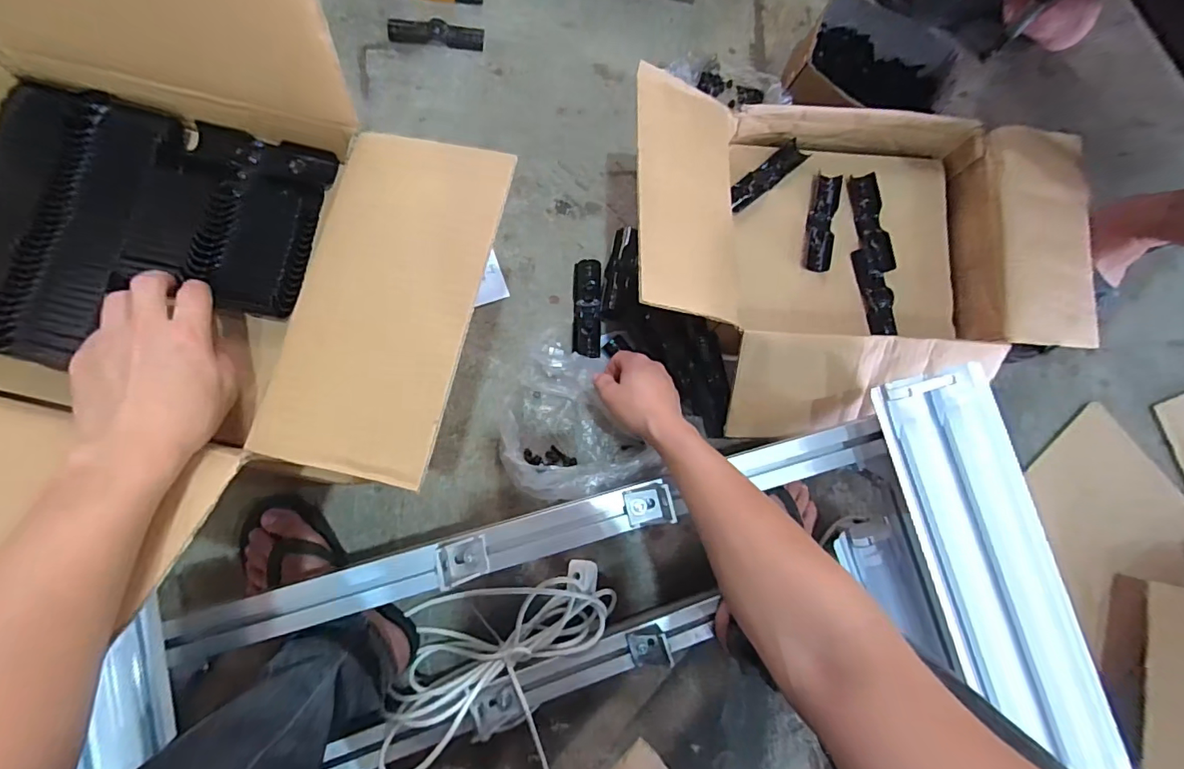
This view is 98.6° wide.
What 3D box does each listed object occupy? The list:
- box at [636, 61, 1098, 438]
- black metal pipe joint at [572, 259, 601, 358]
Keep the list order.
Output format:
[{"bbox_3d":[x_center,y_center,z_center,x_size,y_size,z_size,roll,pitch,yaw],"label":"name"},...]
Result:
[{"bbox_3d":[0.315,-0.150,0.592,0.545,0.147,0.378,-4,82,-5],"label":"box"},{"bbox_3d":[-0.007,-0.101,0.666,0.035,0.028,0.133,2,82,-5],"label":"black metal pipe joint"}]

